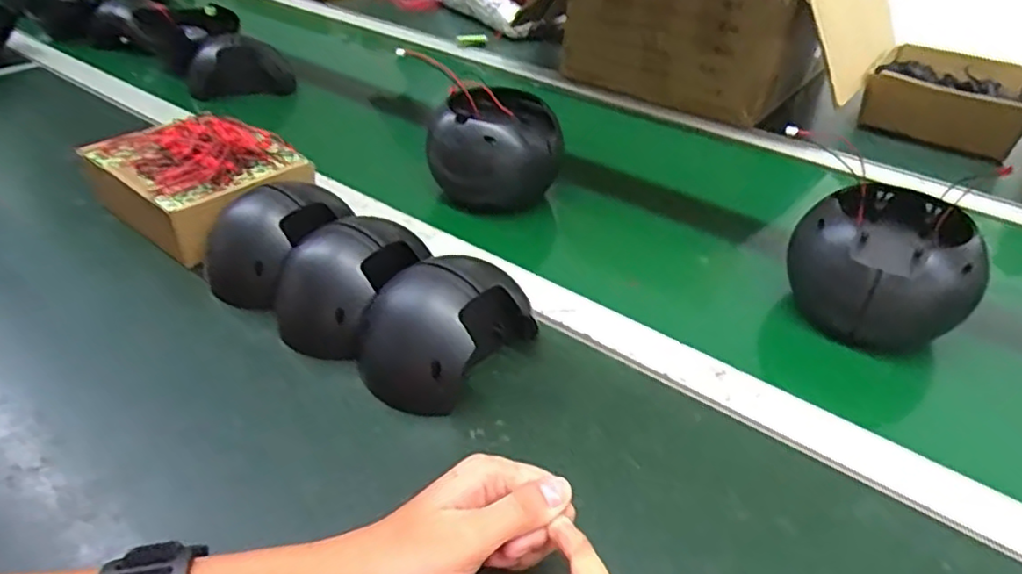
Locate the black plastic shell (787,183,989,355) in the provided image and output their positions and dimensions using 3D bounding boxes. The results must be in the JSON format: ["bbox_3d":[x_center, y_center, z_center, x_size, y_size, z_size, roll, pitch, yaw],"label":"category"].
[{"bbox_3d":[0.289,-0.014,0.512,0.103,0.093,0.110,-9,38,-16],"label":"black plastic shell"}]

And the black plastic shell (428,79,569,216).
[{"bbox_3d":[-0.015,-0.142,0.671,0.124,0.097,0.123,2,36,-2],"label":"black plastic shell"}]

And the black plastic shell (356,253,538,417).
[{"bbox_3d":[-0.042,0.022,0.453,0.119,0.064,0.088,-28,46,-35],"label":"black plastic shell"}]

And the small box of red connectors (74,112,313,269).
[{"bbox_3d":[-0.271,-0.102,0.589,0.166,0.067,0.143,30,44,31],"label":"small box of red connectors"}]

